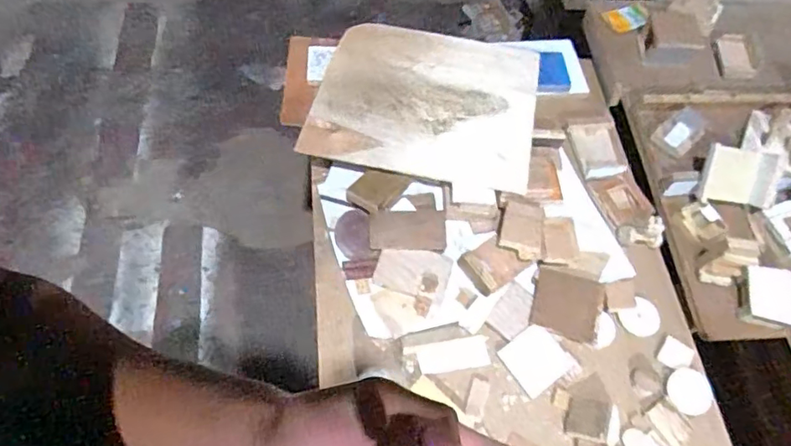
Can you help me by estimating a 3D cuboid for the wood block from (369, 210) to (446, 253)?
[{"bbox_3d":[0.017,0.010,0.807,0.110,0.012,0.065,3,59,-2],"label":"wood block"}]

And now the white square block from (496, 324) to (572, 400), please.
[{"bbox_3d":[0.187,0.185,0.748,0.072,0.014,0.075,-32,67,-21],"label":"white square block"}]

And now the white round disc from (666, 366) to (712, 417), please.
[{"bbox_3d":[0.394,0.225,0.743,0.061,0.004,0.059,2,59,-3],"label":"white round disc"}]

